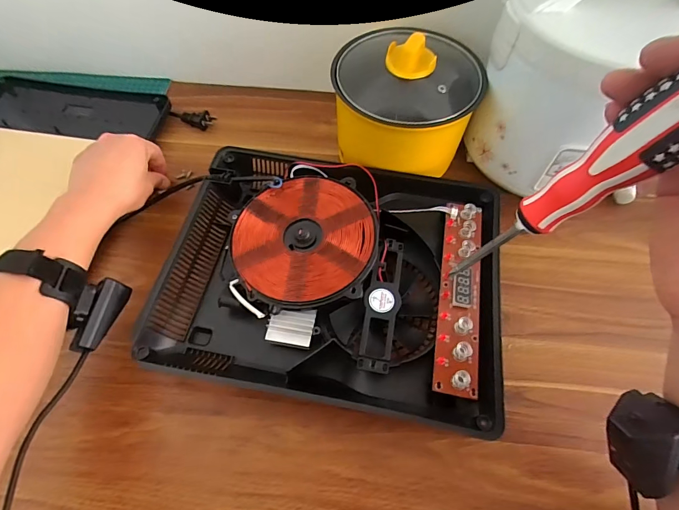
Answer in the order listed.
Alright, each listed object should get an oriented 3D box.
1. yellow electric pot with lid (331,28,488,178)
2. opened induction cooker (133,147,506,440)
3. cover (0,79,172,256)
[{"bbox_3d":[0.089,-0.198,0.476,0.157,0.136,0.133,18,62,8],"label":"yellow electric pot with lid"},{"bbox_3d":[-0.006,0.010,0.413,0.332,0.064,0.274,10,61,4],"label":"opened induction cooker"},{"bbox_3d":[-0.413,-0.112,0.502,0.281,0.018,0.355,6,61,2],"label":"cover"}]

